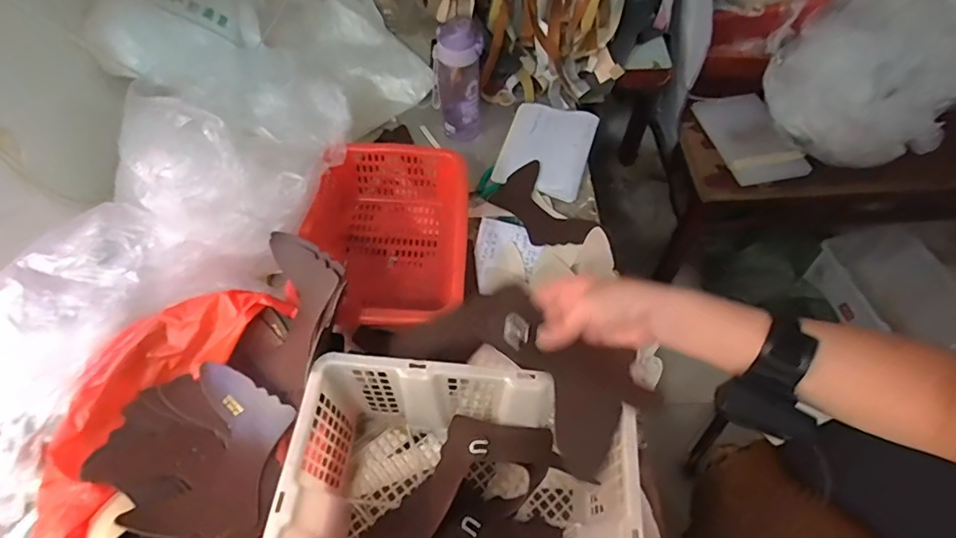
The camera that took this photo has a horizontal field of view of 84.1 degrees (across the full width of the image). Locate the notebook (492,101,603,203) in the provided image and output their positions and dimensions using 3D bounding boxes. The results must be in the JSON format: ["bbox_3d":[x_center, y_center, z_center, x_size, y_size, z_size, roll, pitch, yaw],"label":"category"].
[{"bbox_3d":[0.126,-0.224,0.976,0.155,0.022,0.203,16,59,10],"label":"notebook"}]

